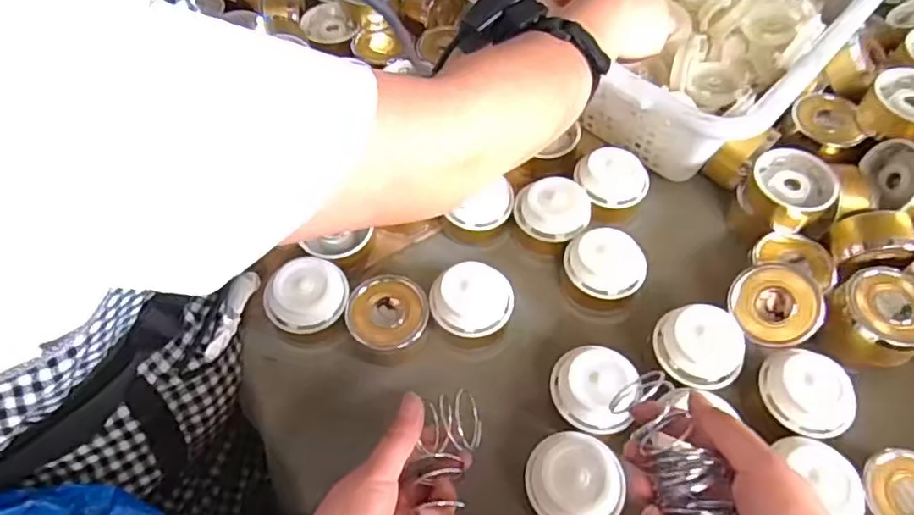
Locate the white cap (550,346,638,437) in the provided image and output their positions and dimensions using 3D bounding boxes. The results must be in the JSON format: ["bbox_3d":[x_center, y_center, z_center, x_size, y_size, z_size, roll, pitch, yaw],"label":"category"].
[{"bbox_3d":[0.101,0.095,0.454,0.059,0.022,0.060,0,56,0],"label":"white cap"}]

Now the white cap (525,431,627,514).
[{"bbox_3d":[0.080,0.150,0.416,0.063,0.024,0.062,0,56,0],"label":"white cap"}]

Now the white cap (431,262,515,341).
[{"bbox_3d":[0.012,0.033,0.493,0.064,0.026,0.054,11,57,8],"label":"white cap"}]

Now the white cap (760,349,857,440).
[{"bbox_3d":[0.259,0.099,0.451,0.053,0.021,0.066,-38,63,-22],"label":"white cap"}]

